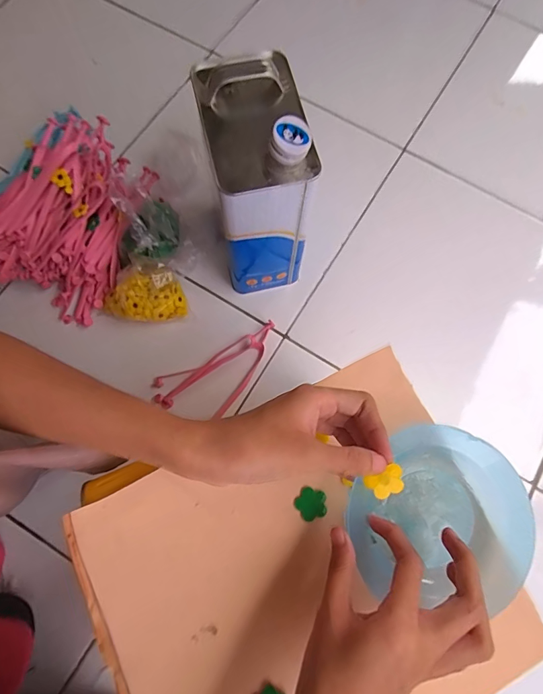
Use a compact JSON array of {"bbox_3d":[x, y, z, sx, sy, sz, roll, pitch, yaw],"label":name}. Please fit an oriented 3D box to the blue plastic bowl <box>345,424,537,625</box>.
[{"bbox_3d":[0.118,0.120,0.286,0.117,0.031,0.118,0,74,-2],"label":"blue plastic bowl"}]

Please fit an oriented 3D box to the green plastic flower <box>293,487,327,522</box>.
[{"bbox_3d":[0.030,0.118,0.300,0.024,0.004,0.023,-18,76,-6],"label":"green plastic flower"}]

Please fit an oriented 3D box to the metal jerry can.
[{"bbox_3d":[-0.021,-0.199,0.513,0.109,0.270,0.164,-13,75,-5],"label":"metal jerry can"}]

